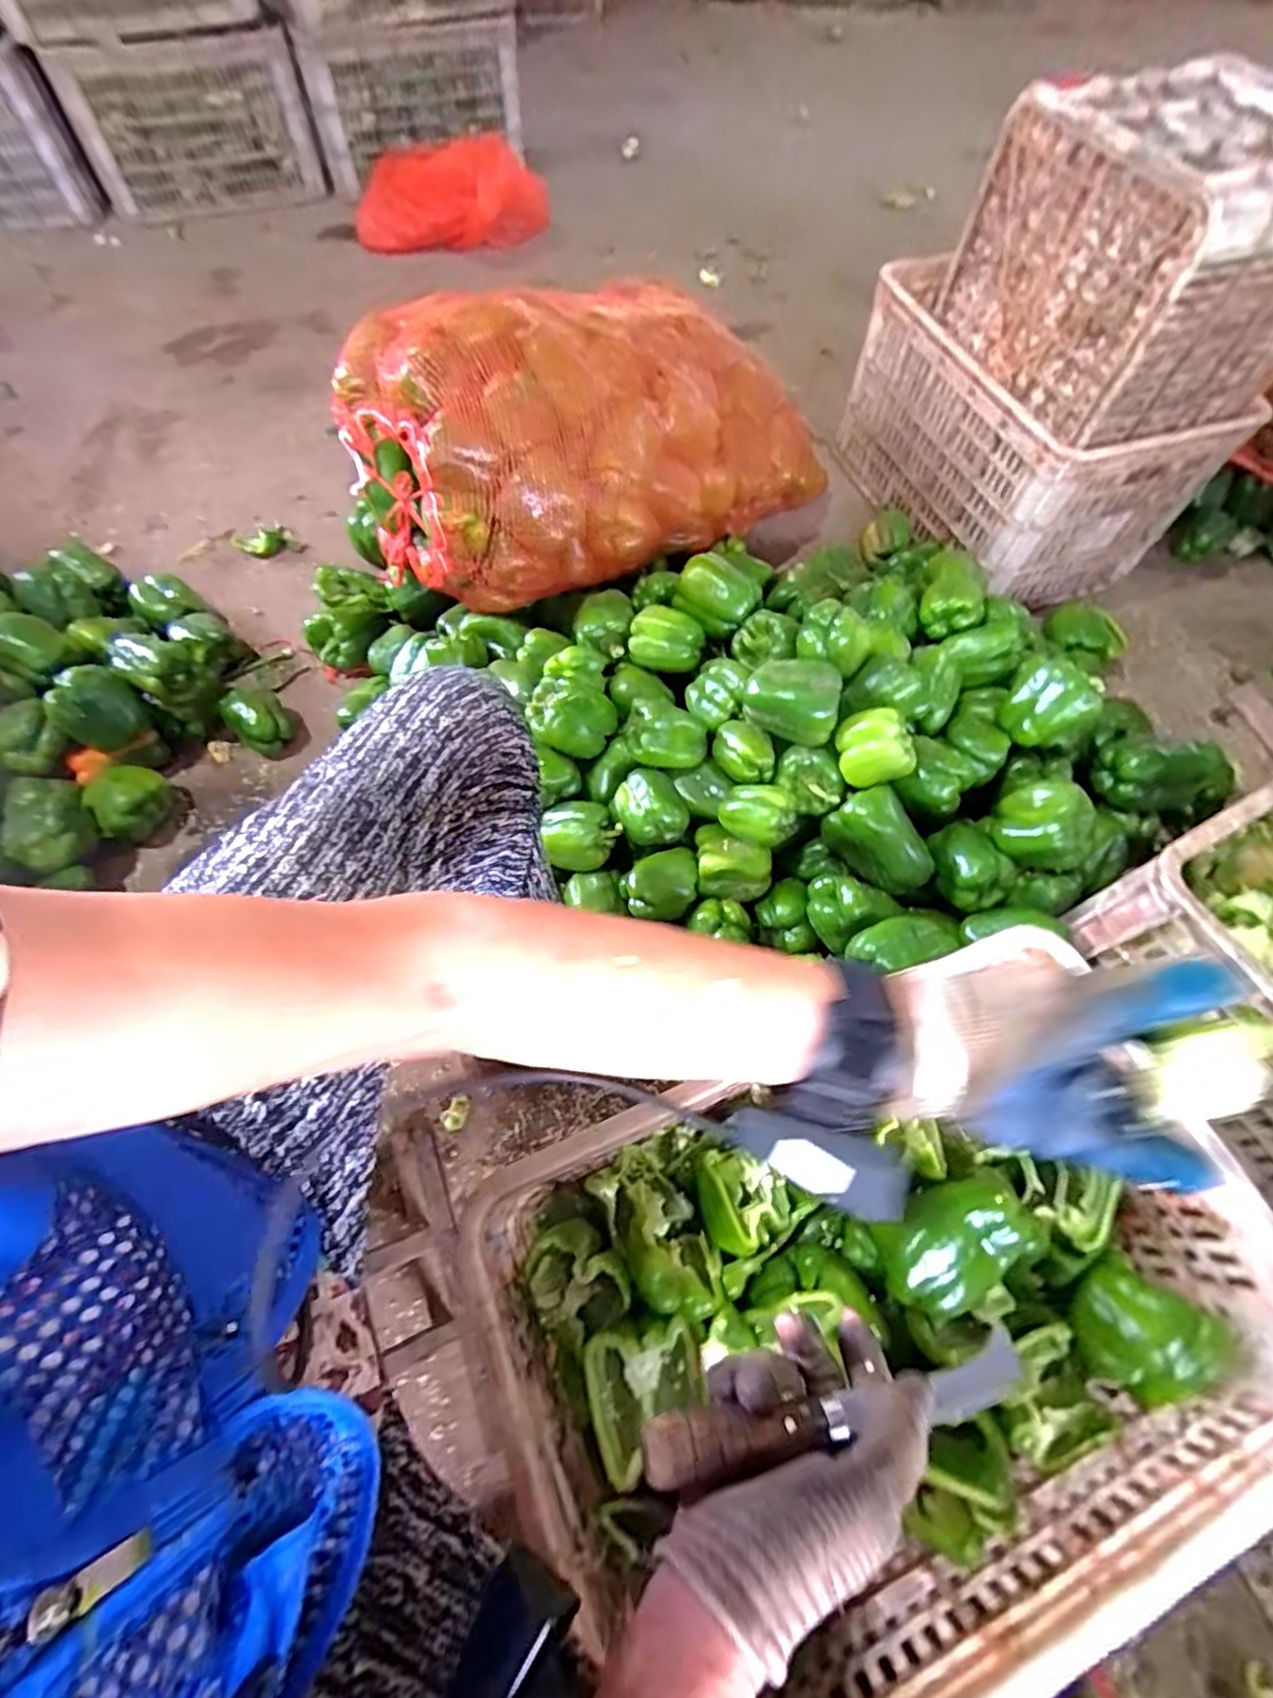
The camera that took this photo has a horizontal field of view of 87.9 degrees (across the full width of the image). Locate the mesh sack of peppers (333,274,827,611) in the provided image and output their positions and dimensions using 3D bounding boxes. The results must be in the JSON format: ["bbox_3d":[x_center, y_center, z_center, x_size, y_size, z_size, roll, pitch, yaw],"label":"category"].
[{"bbox_3d":[0.002,-0.582,0.954,0.751,0.286,0.296,-26,66,-27],"label":"mesh sack of peppers"}]

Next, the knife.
[{"bbox_3d":[0.103,0.264,0.313,0.203,0.017,0.027,1,62,-19],"label":"knife"}]

